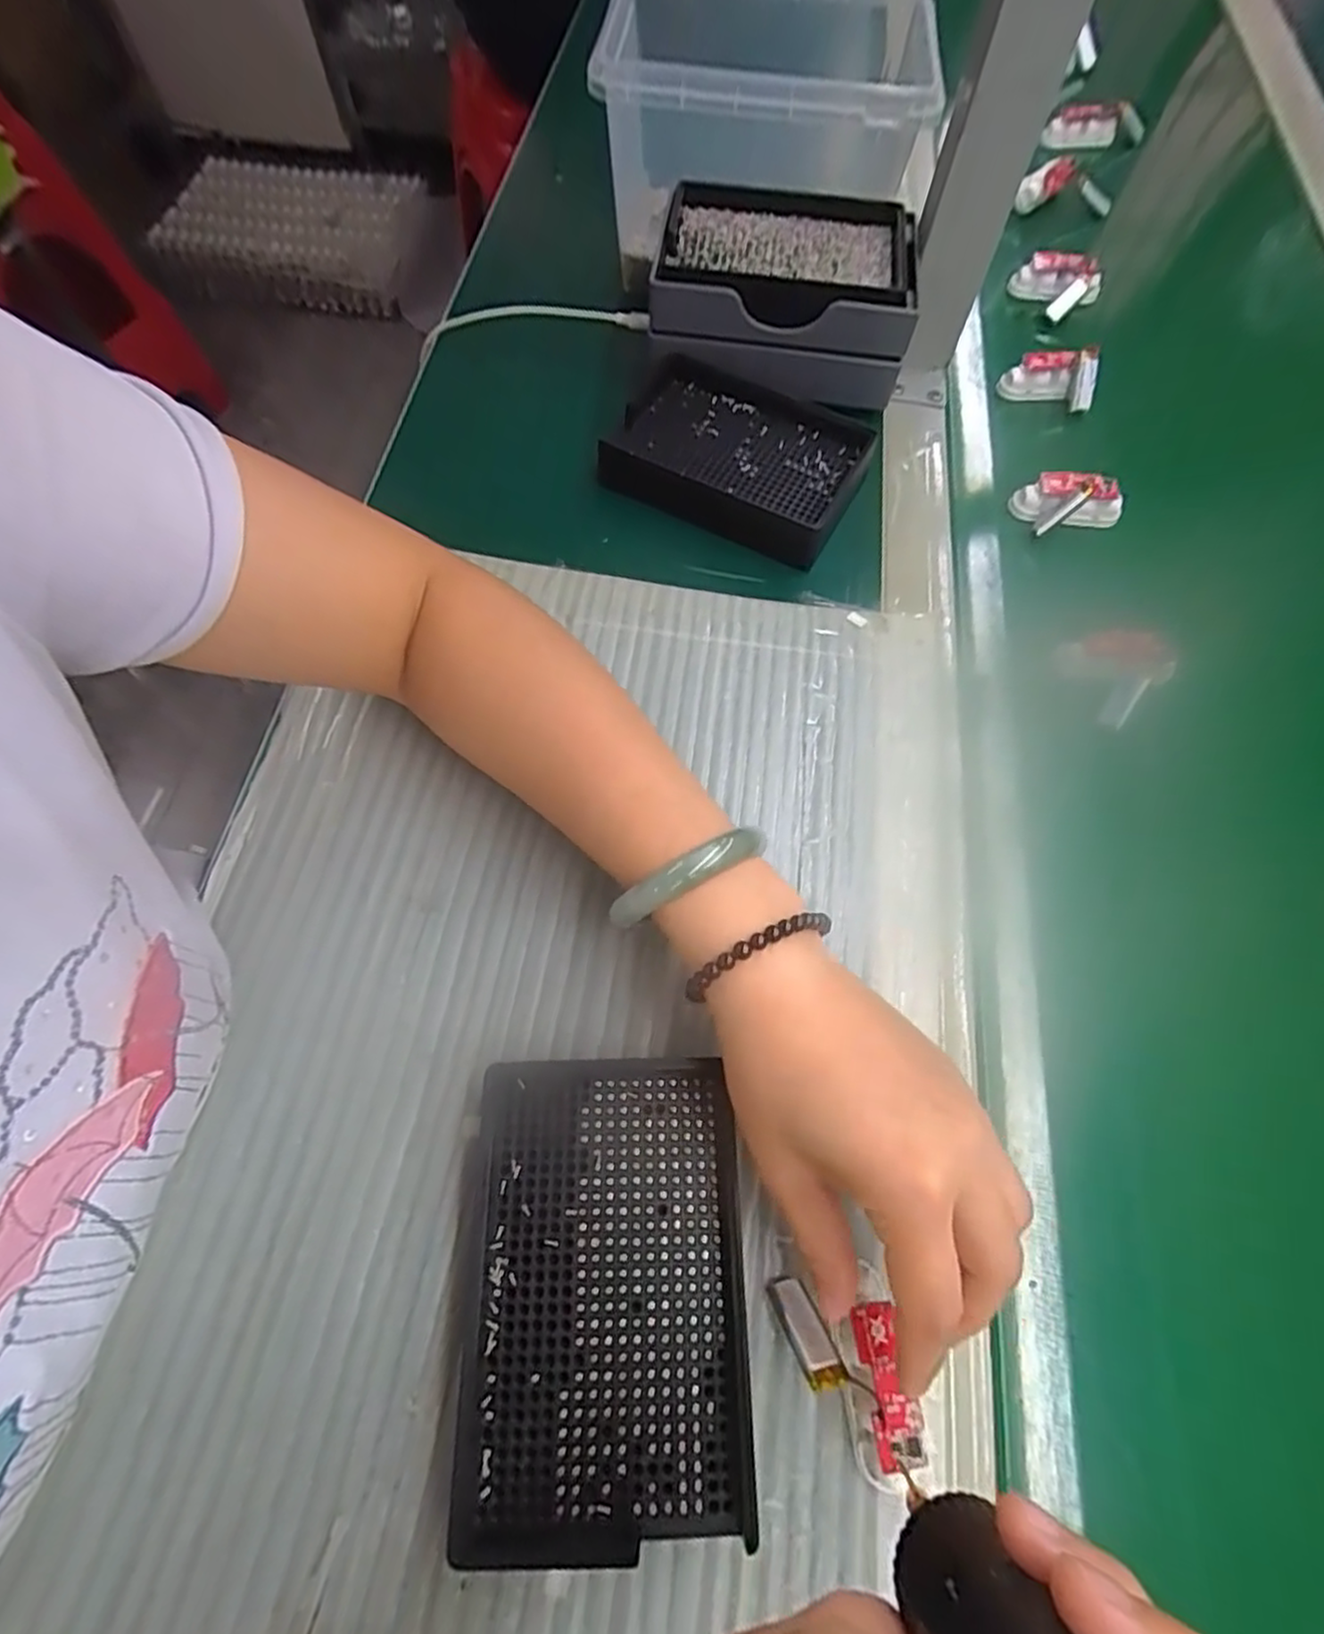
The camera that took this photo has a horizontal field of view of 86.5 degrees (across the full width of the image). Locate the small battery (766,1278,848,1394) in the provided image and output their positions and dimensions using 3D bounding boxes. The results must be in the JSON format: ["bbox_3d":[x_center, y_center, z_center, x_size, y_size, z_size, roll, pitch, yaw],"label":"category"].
[{"bbox_3d":[0.048,0.173,0.237,0.012,0.007,0.034,-22,34,-11],"label":"small battery"}]

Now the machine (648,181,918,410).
[{"bbox_3d":[0.073,-0.319,0.430,0.150,0.060,0.107,10,66,3],"label":"machine"}]

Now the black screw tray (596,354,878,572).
[{"bbox_3d":[0.044,-0.213,0.415,0.141,0.028,0.095,26,68,10],"label":"black screw tray"}]

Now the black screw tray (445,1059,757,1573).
[{"bbox_3d":[-0.019,0.161,0.245,0.092,0.021,0.139,0,66,-1],"label":"black screw tray"}]

